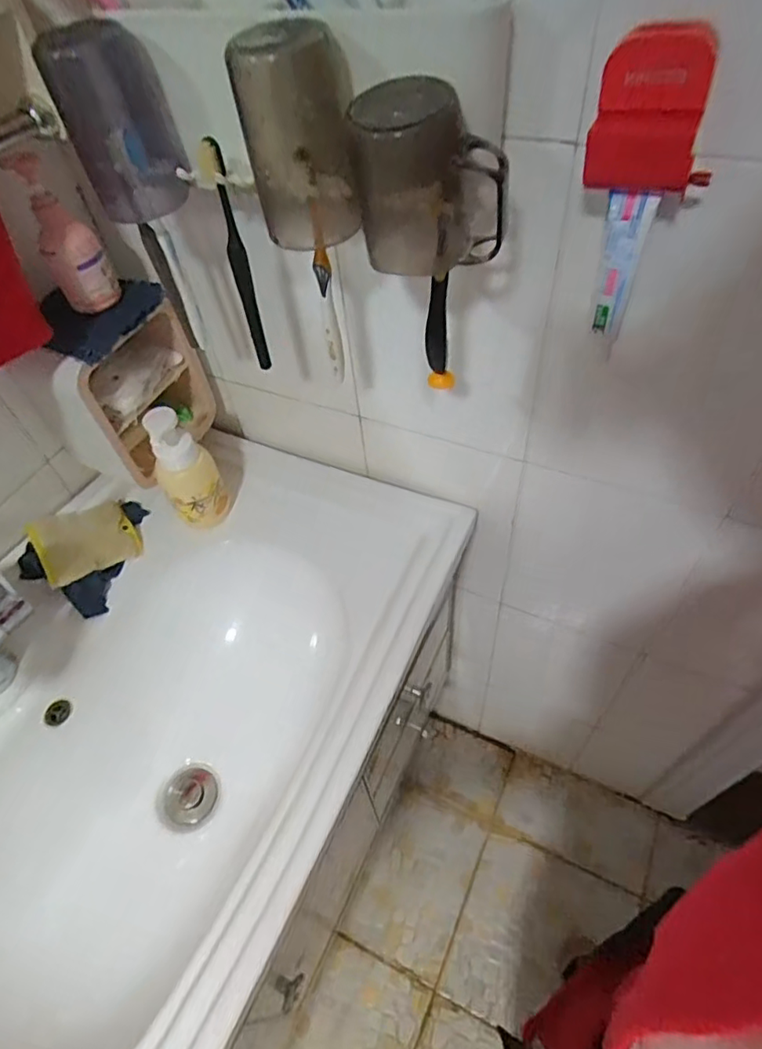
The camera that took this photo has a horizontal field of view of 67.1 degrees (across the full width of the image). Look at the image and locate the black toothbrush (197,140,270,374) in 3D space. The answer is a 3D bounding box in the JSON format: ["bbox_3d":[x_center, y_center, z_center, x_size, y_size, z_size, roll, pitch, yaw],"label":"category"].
[{"bbox_3d":[-0.117,-0.215,0.477,0.017,0.180,0.024,-22,53,-12],"label":"black toothbrush"}]

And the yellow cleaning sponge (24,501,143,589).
[{"bbox_3d":[-0.350,0.019,0.688,0.112,0.009,0.079,-26,83,-45],"label":"yellow cleaning sponge"}]

